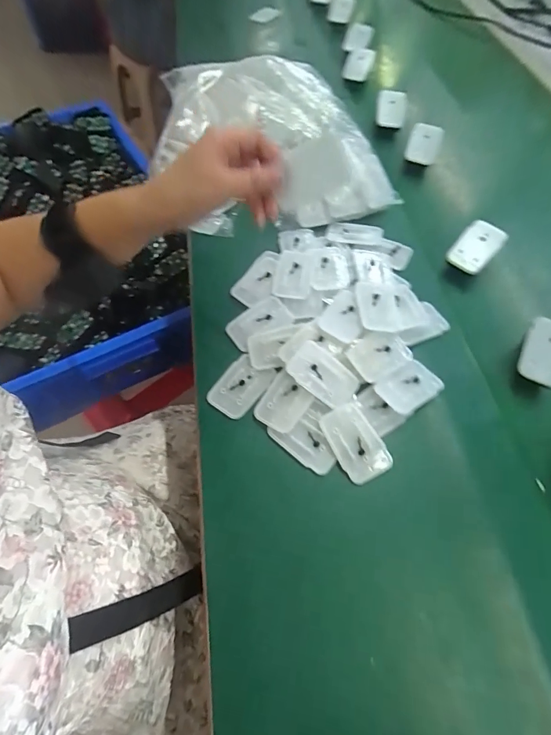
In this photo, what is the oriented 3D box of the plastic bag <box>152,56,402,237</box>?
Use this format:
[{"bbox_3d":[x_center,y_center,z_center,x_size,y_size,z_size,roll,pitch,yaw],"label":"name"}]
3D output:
[{"bbox_3d":[-0.002,-0.297,0.527,0.307,0.100,0.235,6,60,1],"label":"plastic bag"}]

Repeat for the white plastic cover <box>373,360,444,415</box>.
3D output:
[{"bbox_3d":[0.136,0.019,0.399,0.062,0.005,0.043,-32,66,-19],"label":"white plastic cover"}]

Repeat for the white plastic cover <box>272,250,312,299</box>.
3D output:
[{"bbox_3d":[0.021,-0.110,0.465,0.040,0.011,0.071,8,60,2],"label":"white plastic cover"}]

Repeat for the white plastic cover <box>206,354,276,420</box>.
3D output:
[{"bbox_3d":[-0.035,0.019,0.406,0.047,0.007,0.066,30,63,14],"label":"white plastic cover"}]

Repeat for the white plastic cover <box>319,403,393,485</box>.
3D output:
[{"bbox_3d":[0.074,0.070,0.370,0.043,0.013,0.071,-25,64,-17],"label":"white plastic cover"}]

